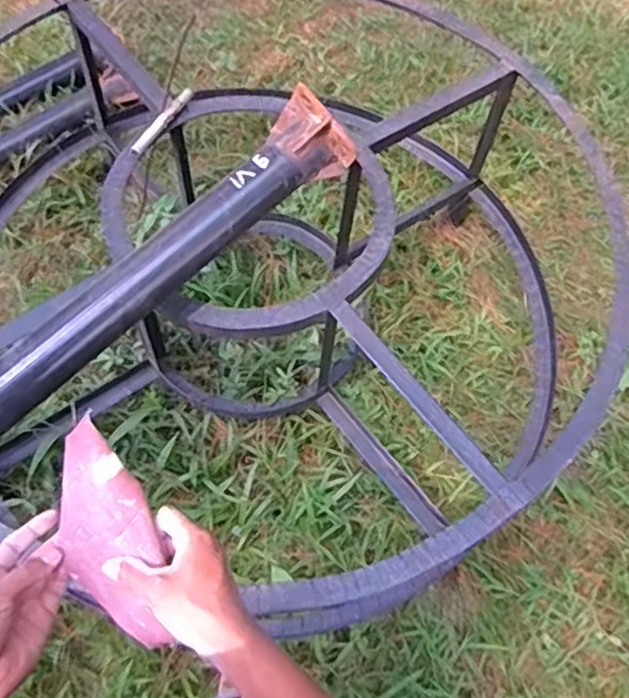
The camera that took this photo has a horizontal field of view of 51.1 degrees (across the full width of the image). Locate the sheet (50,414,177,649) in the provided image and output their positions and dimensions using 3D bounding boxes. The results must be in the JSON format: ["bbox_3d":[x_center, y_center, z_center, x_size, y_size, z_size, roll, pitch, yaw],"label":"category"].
[{"bbox_3d":[-0.181,0.165,0.587,0.079,0.025,0.199,-18,85,6],"label":"sheet"}]

